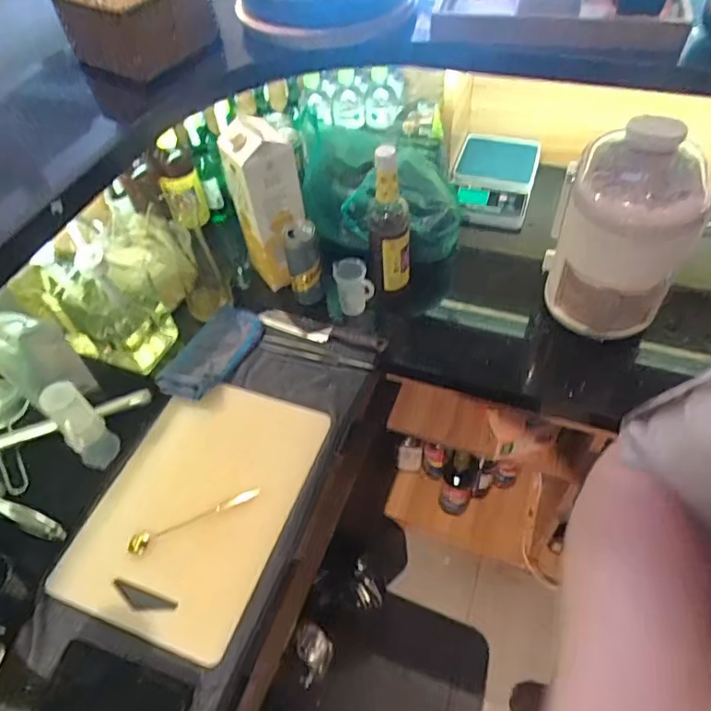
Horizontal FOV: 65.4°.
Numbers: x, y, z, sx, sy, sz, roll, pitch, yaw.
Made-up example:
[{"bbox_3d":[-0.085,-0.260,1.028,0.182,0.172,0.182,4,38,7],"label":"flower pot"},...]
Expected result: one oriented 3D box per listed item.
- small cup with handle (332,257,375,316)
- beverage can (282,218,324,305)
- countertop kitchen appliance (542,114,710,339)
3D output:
[{"bbox_3d":[-0.003,-0.114,0.939,0.057,0.094,0.054,-19,51,-11],"label":"small cup with handle"},{"bbox_3d":[-0.088,-0.160,0.937,0.054,0.150,0.056,-2,50,3],"label":"beverage can"},{"bbox_3d":[0.386,-0.174,0.809,0.183,0.249,0.167,20,55,20],"label":"countertop kitchen appliance"}]

